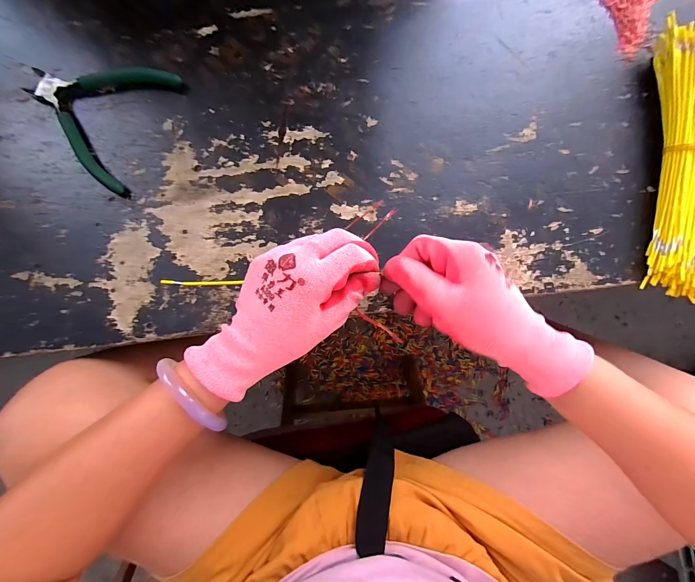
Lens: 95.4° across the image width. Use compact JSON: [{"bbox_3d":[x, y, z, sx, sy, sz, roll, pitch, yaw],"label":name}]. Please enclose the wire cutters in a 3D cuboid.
[{"bbox_3d":[-0.255,-0.183,0.321,0.132,0.014,0.131,25,87,2],"label":"wire cutters"}]

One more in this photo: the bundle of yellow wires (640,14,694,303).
[{"bbox_3d":[0.334,-0.121,0.300,0.073,0.031,0.262,4,87,1],"label":"bundle of yellow wires"}]

